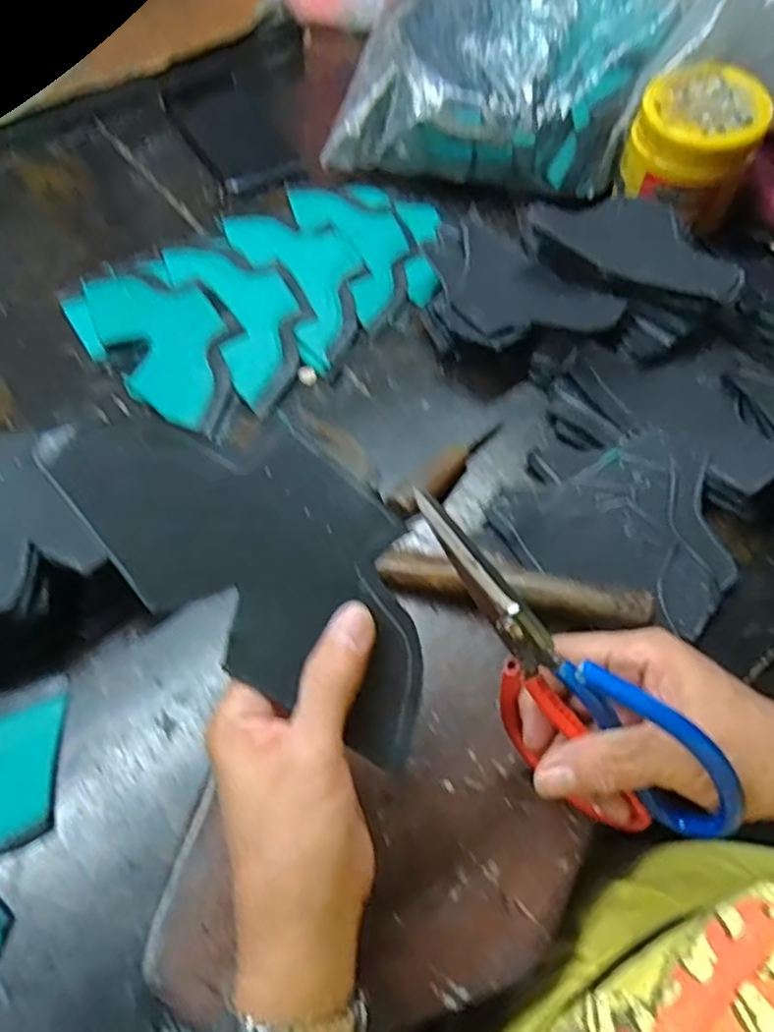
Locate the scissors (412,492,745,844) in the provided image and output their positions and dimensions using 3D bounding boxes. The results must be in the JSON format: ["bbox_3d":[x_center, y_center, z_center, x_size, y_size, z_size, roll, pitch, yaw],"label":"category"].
[{"bbox_3d":[0.066,0.068,0.293,0.025,0.097,0.184,-43,99,-22],"label":"scissors"}]

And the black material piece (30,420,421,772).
[{"bbox_3d":[-0.047,0.014,0.280,0.174,0.006,0.089,38,87,-3],"label":"black material piece"}]

